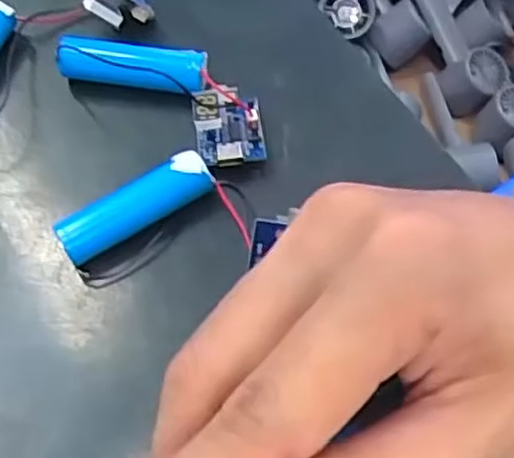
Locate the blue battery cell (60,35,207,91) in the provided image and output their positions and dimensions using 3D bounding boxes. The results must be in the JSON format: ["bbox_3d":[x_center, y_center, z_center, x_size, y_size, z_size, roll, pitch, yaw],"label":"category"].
[{"bbox_3d":[-0.043,-0.057,0.243,0.051,0.011,0.012,7,59,4],"label":"blue battery cell"}]

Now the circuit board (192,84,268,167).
[{"bbox_3d":[-0.009,-0.035,0.235,0.022,0.008,0.031,-8,59,-5],"label":"circuit board"}]

